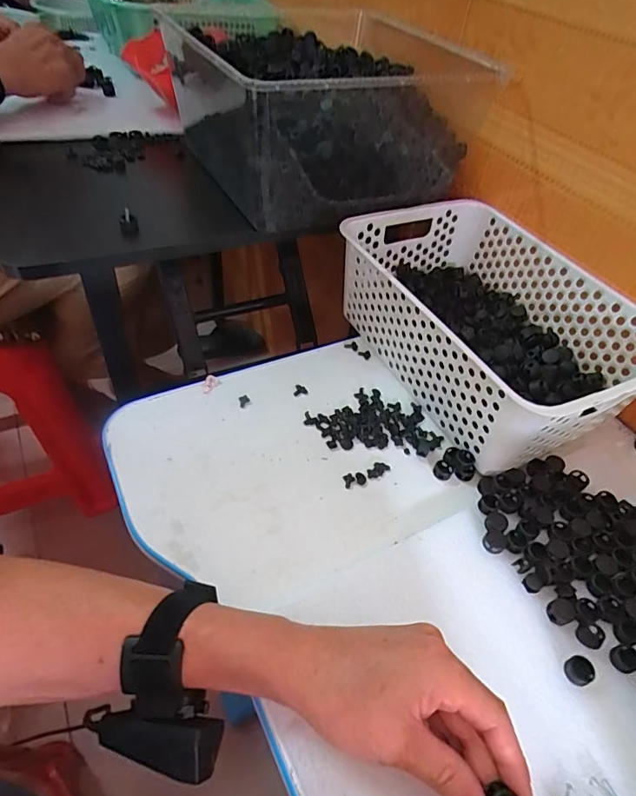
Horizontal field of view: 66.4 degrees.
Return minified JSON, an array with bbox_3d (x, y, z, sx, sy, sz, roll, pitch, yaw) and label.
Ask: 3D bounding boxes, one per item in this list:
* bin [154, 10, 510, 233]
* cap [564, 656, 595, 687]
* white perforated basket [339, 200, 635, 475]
[{"bbox_3d":[0.005,-0.333,0.568,0.293,0.146,0.281,-21,53,-23],"label":"bin"},{"bbox_3d":[0.176,0.184,0.328,0.018,0.007,0.016,-9,49,-14],"label":"cap"},{"bbox_3d":[0.173,-0.076,0.507,0.200,0.109,0.303,-19,52,-22],"label":"white perforated basket"}]

